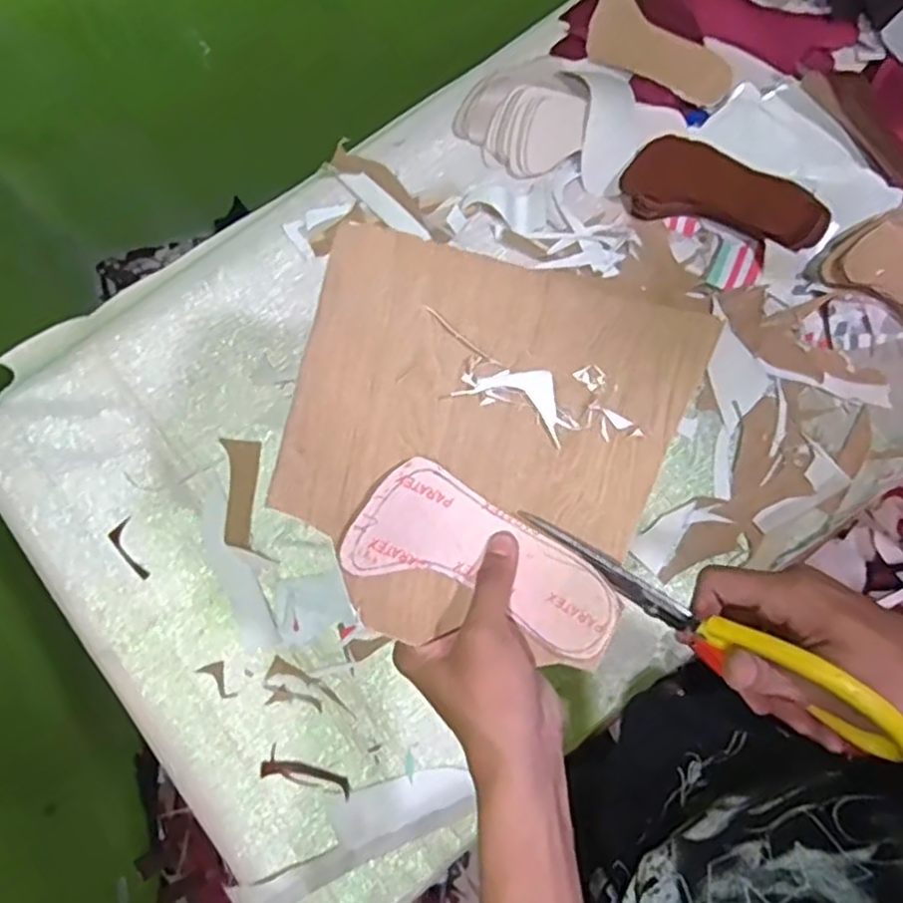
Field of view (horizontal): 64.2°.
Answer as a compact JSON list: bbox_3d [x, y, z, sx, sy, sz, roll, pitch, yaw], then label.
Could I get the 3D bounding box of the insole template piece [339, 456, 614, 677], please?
[{"bbox_3d":[0.019,0.064,0.398,0.145,0.037,0.069,30,79,4],"label":"insole template piece"}]

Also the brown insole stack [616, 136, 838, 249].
[{"bbox_3d":[0.275,-0.258,0.724,0.198,0.040,0.078,20,78,6],"label":"brown insole stack"}]

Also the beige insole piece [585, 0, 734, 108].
[{"bbox_3d":[0.216,-0.423,0.767,0.166,0.010,0.069,41,104,9],"label":"beige insole piece"}]

